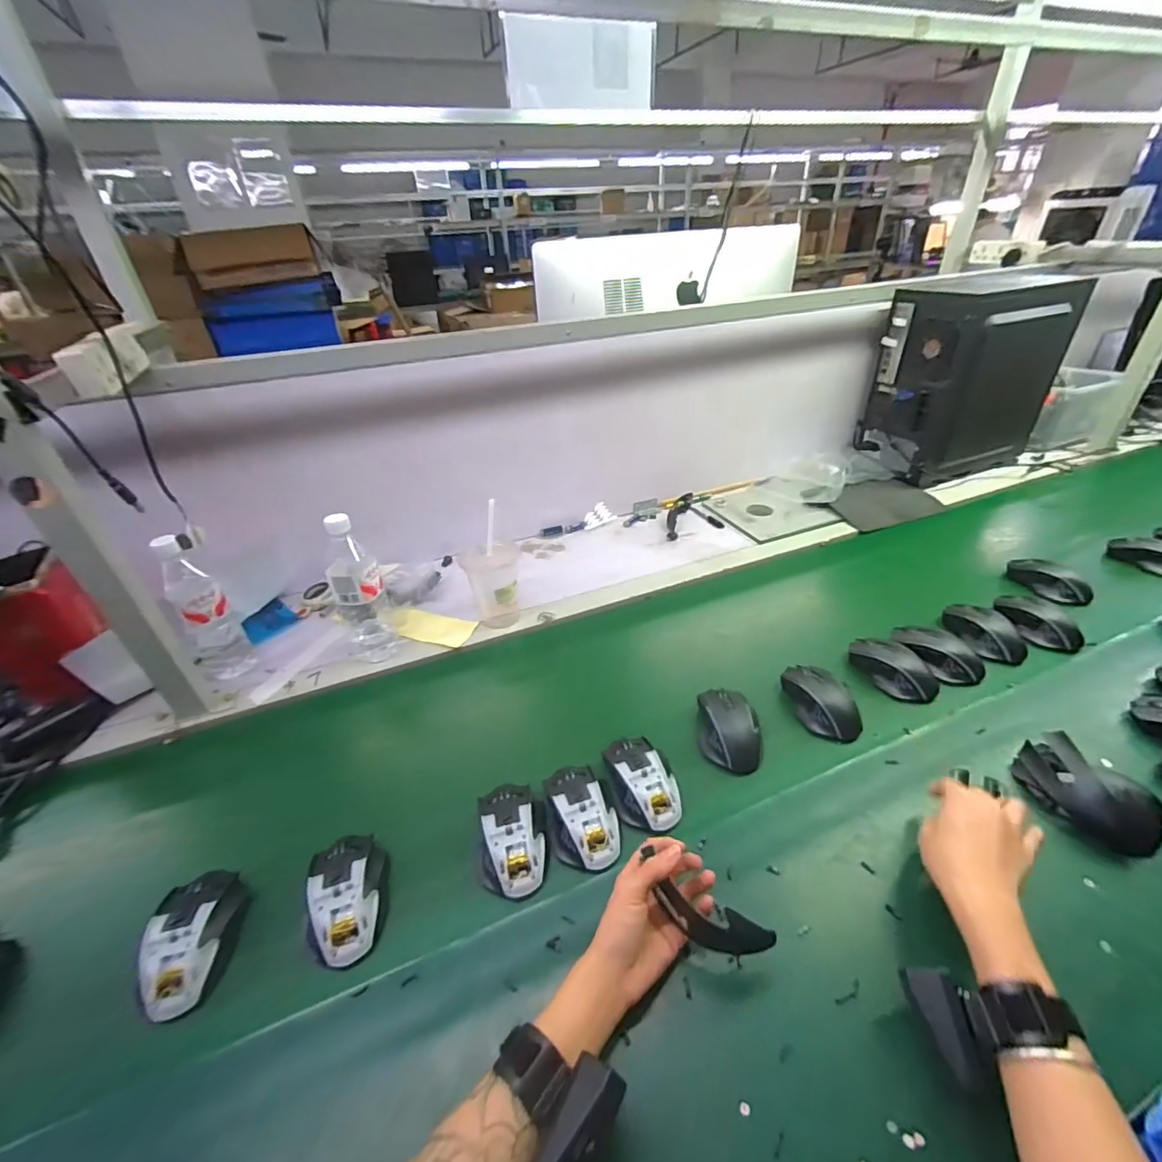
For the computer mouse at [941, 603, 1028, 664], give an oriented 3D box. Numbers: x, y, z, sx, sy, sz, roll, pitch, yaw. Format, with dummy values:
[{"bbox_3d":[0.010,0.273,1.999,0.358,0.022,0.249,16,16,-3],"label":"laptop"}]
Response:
[{"bbox_3d":[0.612,0.076,0.779,0.076,0.033,0.112,-10,35,-10],"label":"computer mouse"}]

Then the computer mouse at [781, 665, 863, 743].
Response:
[{"bbox_3d":[0.321,0.156,0.685,0.073,0.036,0.111,-9,35,-9],"label":"computer mouse"}]

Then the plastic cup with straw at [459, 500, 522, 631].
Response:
[{"bbox_3d":[-0.143,-0.015,0.844,0.092,0.179,0.082,-7,35,-6],"label":"plastic cup with straw"}]

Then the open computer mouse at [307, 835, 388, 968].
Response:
[{"bbox_3d":[-0.229,0.307,0.511,0.074,0.034,0.114,-15,36,-17],"label":"open computer mouse"}]

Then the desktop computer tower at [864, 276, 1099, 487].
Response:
[{"bbox_3d":[0.890,-0.469,1.201,0.382,0.382,0.197,-16,37,-18],"label":"desktop computer tower"}]

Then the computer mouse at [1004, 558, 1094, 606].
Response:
[{"bbox_3d":[0.791,-0.002,0.876,0.065,0.034,0.121,-22,39,-26],"label":"computer mouse"}]

